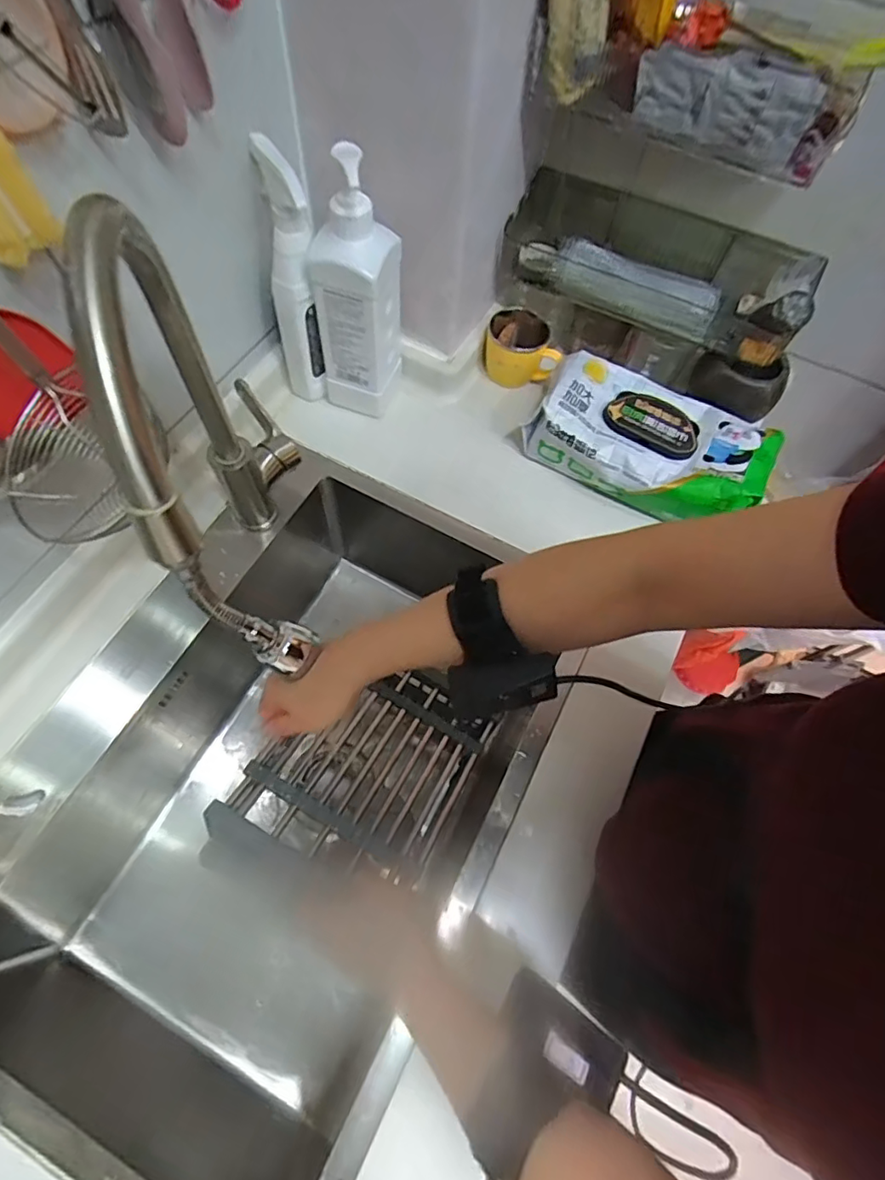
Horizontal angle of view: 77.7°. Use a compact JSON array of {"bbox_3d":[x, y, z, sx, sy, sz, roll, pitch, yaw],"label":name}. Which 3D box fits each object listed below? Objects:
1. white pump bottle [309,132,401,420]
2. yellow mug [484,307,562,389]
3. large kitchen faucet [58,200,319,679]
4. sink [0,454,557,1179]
[{"bbox_3d":[-0.093,-0.325,0.606,0.080,0.280,0.076,17,65,5],"label":"white pump bottle"},{"bbox_3d":[0.102,-0.325,0.743,0.091,0.070,0.074,-1,64,-4],"label":"yellow mug"},{"bbox_3d":[-0.167,-0.107,0.438,0.068,0.372,0.335,-11,66,-9],"label":"large kitchen faucet"},{"bbox_3d":[-0.182,0.221,0.641,0.461,0.257,0.664,25,66,8],"label":"sink"}]

